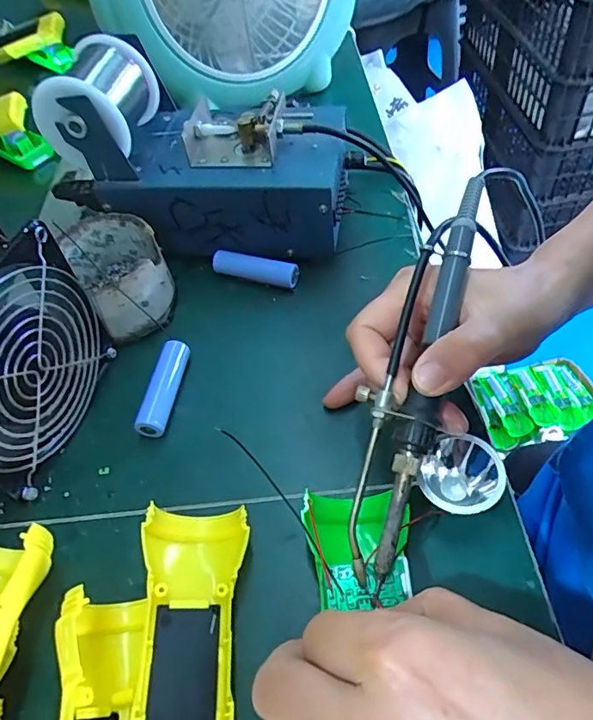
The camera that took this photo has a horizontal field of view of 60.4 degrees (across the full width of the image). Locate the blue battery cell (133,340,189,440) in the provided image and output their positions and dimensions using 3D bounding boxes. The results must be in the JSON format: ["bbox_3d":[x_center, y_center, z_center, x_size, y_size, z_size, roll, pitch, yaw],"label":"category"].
[{"bbox_3d":[-0.085,0.018,0.332,0.016,0.020,0.066,4,52,8],"label":"blue battery cell"}]

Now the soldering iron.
[{"bbox_3d":[0.058,0.002,0.252,0.031,0.024,0.197,13,76,15],"label":"soldering iron"}]

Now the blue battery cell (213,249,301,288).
[{"bbox_3d":[-0.030,-0.071,0.393,0.066,0.023,0.017,13,54,14],"label":"blue battery cell"}]

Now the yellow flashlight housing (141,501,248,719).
[{"bbox_3d":[-0.048,0.142,0.223,0.048,0.030,0.169,-6,52,0],"label":"yellow flashlight housing"}]

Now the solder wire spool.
[{"bbox_3d":[-0.140,-0.184,0.360,0.062,0.062,0.072,2,53,11],"label":"solder wire spool"}]

